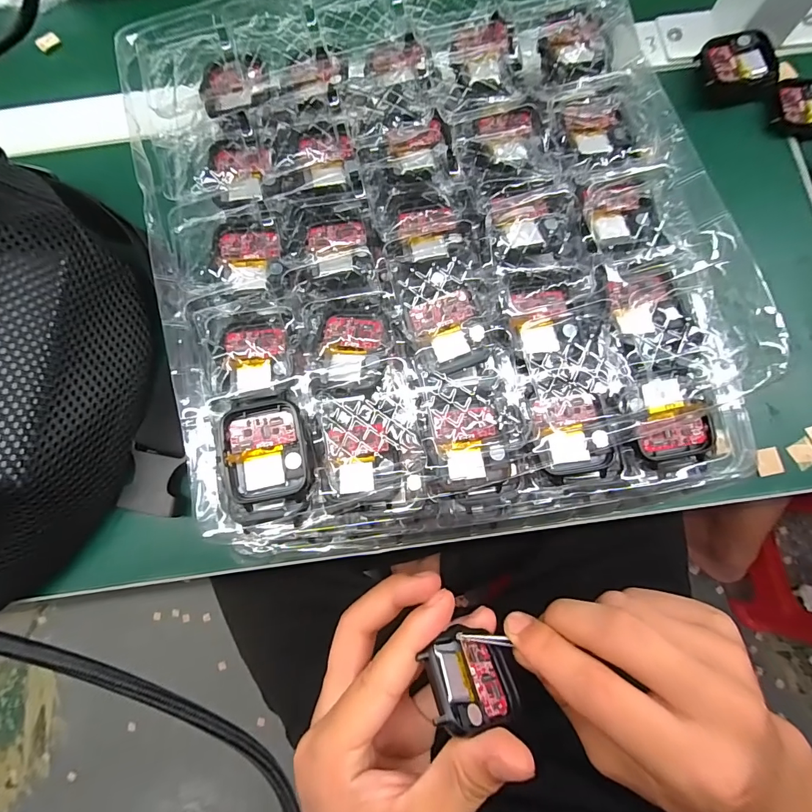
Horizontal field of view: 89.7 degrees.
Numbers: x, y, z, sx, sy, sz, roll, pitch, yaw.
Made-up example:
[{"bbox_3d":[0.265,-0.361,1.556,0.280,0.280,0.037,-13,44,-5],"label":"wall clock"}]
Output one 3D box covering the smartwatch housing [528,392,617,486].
[{"bbox_3d":[0.080,0.014,0.198,0.033,0.008,0.040,-12,79,-1],"label":"smartwatch housing"}]

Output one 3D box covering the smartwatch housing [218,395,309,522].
[{"bbox_3d":[-0.064,0.024,0.189,0.038,0.015,0.054,-7,79,0],"label":"smartwatch housing"}]

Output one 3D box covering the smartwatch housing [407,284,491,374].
[{"bbox_3d":[0.022,-0.037,0.202,0.033,0.012,0.037,-21,79,-3],"label":"smartwatch housing"}]

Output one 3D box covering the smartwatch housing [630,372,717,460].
[{"bbox_3d":[0.127,0.005,0.193,0.033,0.008,0.040,-9,79,0],"label":"smartwatch housing"}]

